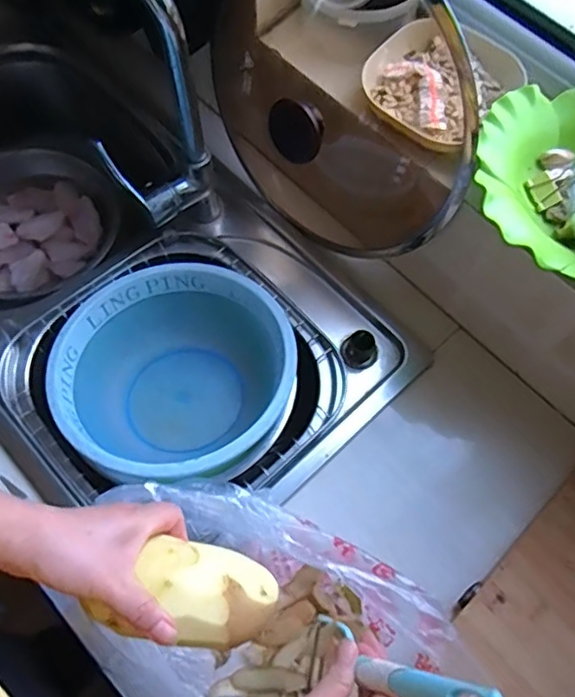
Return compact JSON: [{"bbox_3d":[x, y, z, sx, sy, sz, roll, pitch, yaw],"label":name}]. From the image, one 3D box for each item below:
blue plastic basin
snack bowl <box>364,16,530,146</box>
[{"bbox_3d":[-0.116,0.027,0.637,0.237,0.117,0.232,1,65,-2],"label":"blue plastic basin"},{"bbox_3d":[0.145,-0.258,0.575,0.127,0.045,0.109,41,70,15],"label":"snack bowl"}]

